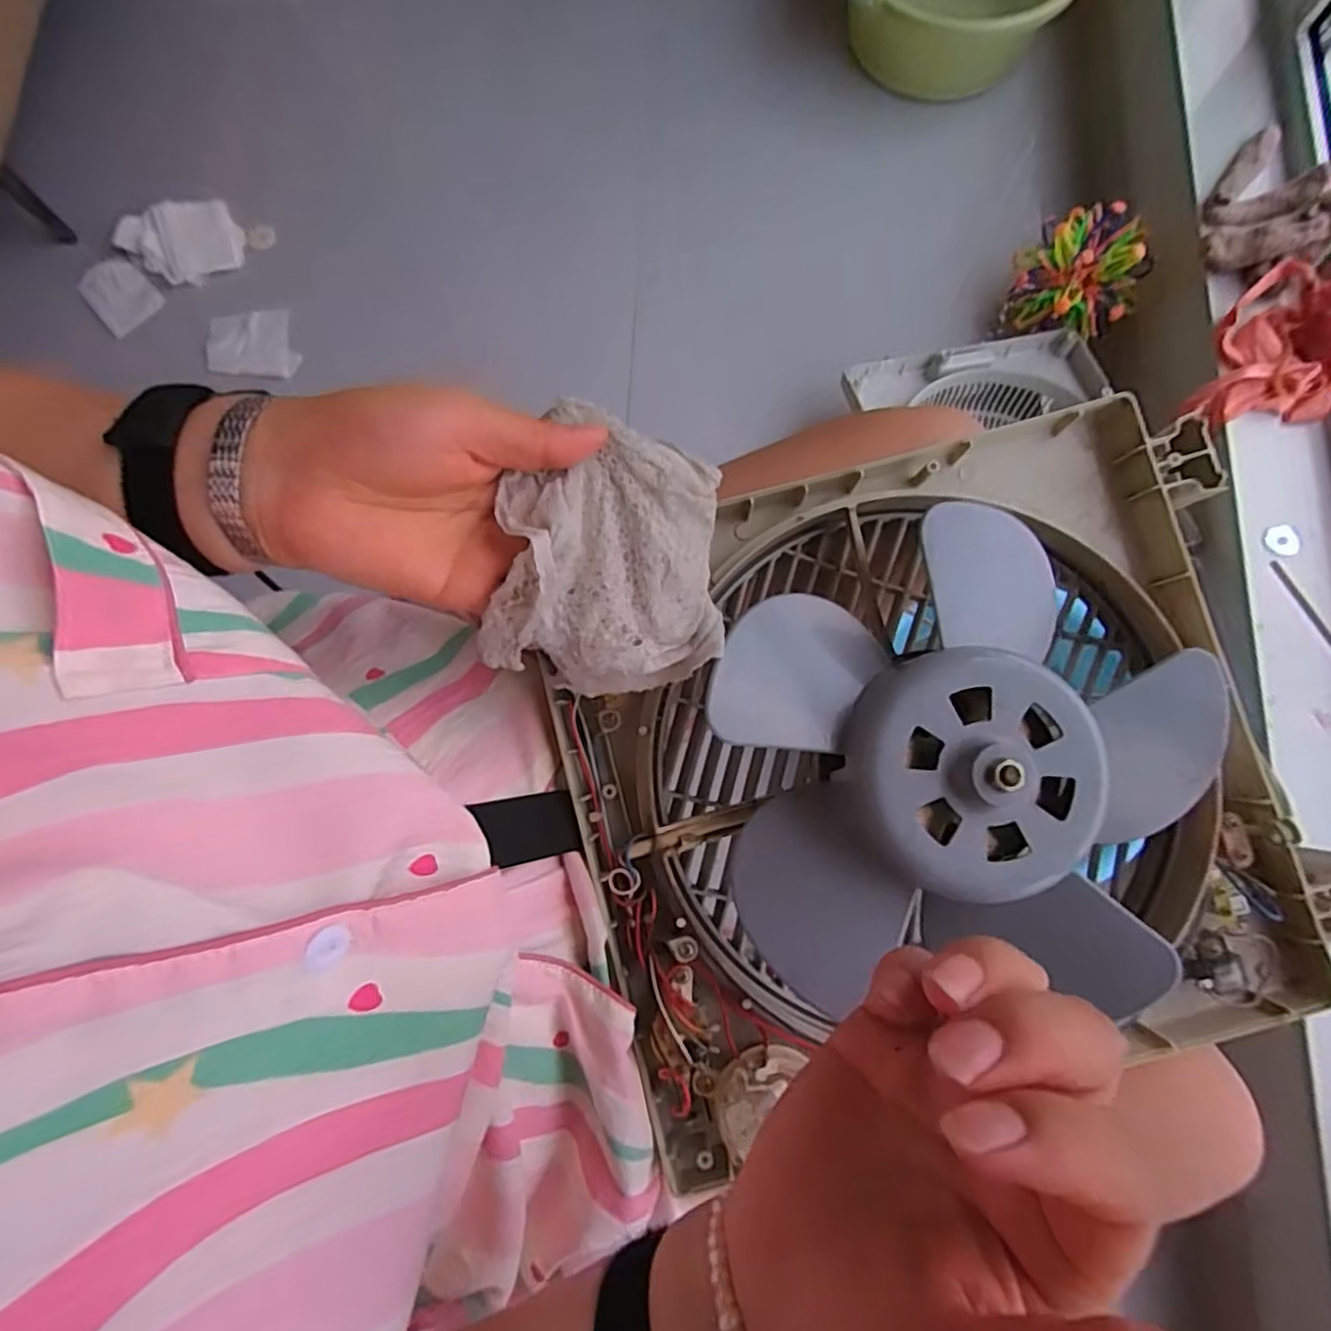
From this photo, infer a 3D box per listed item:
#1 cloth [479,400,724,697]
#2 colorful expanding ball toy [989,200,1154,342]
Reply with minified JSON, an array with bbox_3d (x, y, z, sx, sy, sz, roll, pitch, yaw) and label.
[{"bbox_3d":[-0.021,-0.044,0.291,0.091,0.055,0.105,9,79,3],"label":"cloth"},{"bbox_3d":[0.549,-0.518,0.919,0.143,0.117,0.125,17,79,4],"label":"colorful expanding ball toy"}]

